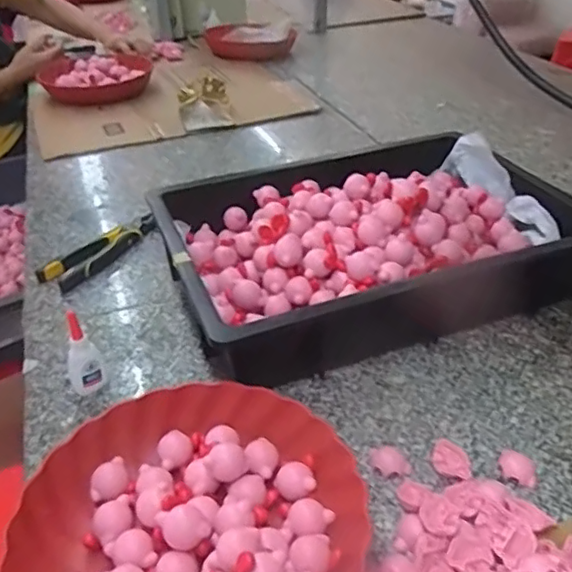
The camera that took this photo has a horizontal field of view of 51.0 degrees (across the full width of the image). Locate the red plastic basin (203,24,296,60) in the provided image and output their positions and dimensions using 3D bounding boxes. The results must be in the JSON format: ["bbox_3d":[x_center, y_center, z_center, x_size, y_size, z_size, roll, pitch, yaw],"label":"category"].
[{"bbox_3d":[-0.091,-0.654,1.591,0.230,0.047,0.230,-3,36,2],"label":"red plastic basin"}]

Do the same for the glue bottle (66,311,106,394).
[{"bbox_3d":[-0.197,0.061,0.571,0.033,0.086,0.036,-20,39,-21],"label":"glue bottle"}]

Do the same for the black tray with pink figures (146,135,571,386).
[{"bbox_3d":[0.091,-0.046,0.707,0.440,0.122,0.303,-16,38,-16],"label":"black tray with pink figures"}]

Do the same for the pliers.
[{"bbox_3d":[-0.236,-0.049,0.791,0.052,0.023,0.180,21,43,30],"label":"pliers"}]

